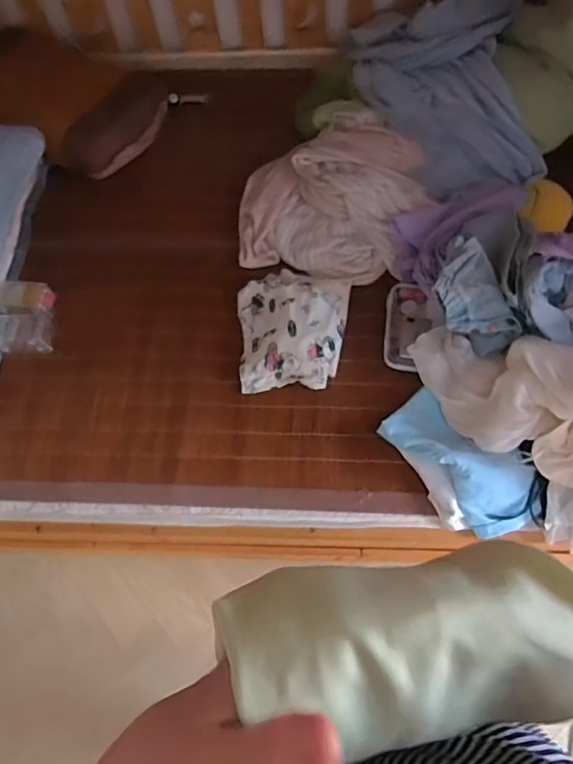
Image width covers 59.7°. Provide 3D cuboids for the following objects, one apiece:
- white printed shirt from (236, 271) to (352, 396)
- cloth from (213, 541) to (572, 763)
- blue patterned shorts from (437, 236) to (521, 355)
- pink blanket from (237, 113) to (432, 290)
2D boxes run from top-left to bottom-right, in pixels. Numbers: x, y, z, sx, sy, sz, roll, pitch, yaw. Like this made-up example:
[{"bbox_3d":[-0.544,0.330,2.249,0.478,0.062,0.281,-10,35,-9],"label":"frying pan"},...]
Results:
[{"bbox_3d":[0.016,-0.132,1.153,0.259,0.067,0.298,-1,67,3],"label":"white printed shirt"},{"bbox_3d":[0.060,0.122,0.232,0.177,0.051,0.084,3,67,-6],"label":"cloth"},{"bbox_3d":[0.387,-0.172,1.059,0.144,0.115,0.225,-15,67,-3],"label":"blue patterned shorts"},{"bbox_3d":[0.121,-0.495,1.291,0.452,0.095,0.499,4,67,5],"label":"pink blanket"}]

